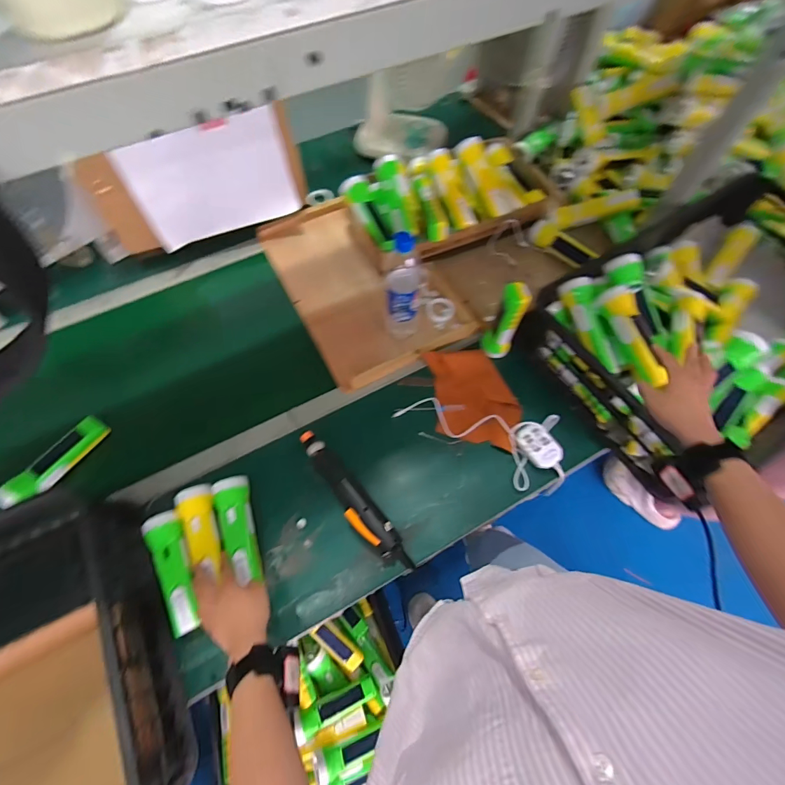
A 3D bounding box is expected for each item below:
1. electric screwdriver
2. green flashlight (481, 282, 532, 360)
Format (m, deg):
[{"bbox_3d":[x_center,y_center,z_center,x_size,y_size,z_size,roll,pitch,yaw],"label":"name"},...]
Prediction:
[{"bbox_3d":[-0.064,0.173,0.628,0.050,0.039,0.275,-38,72,-15],"label":"electric screwdriver"},{"bbox_3d":[0.203,-0.126,0.698,0.053,0.157,0.048,30,69,12],"label":"green flashlight"}]

